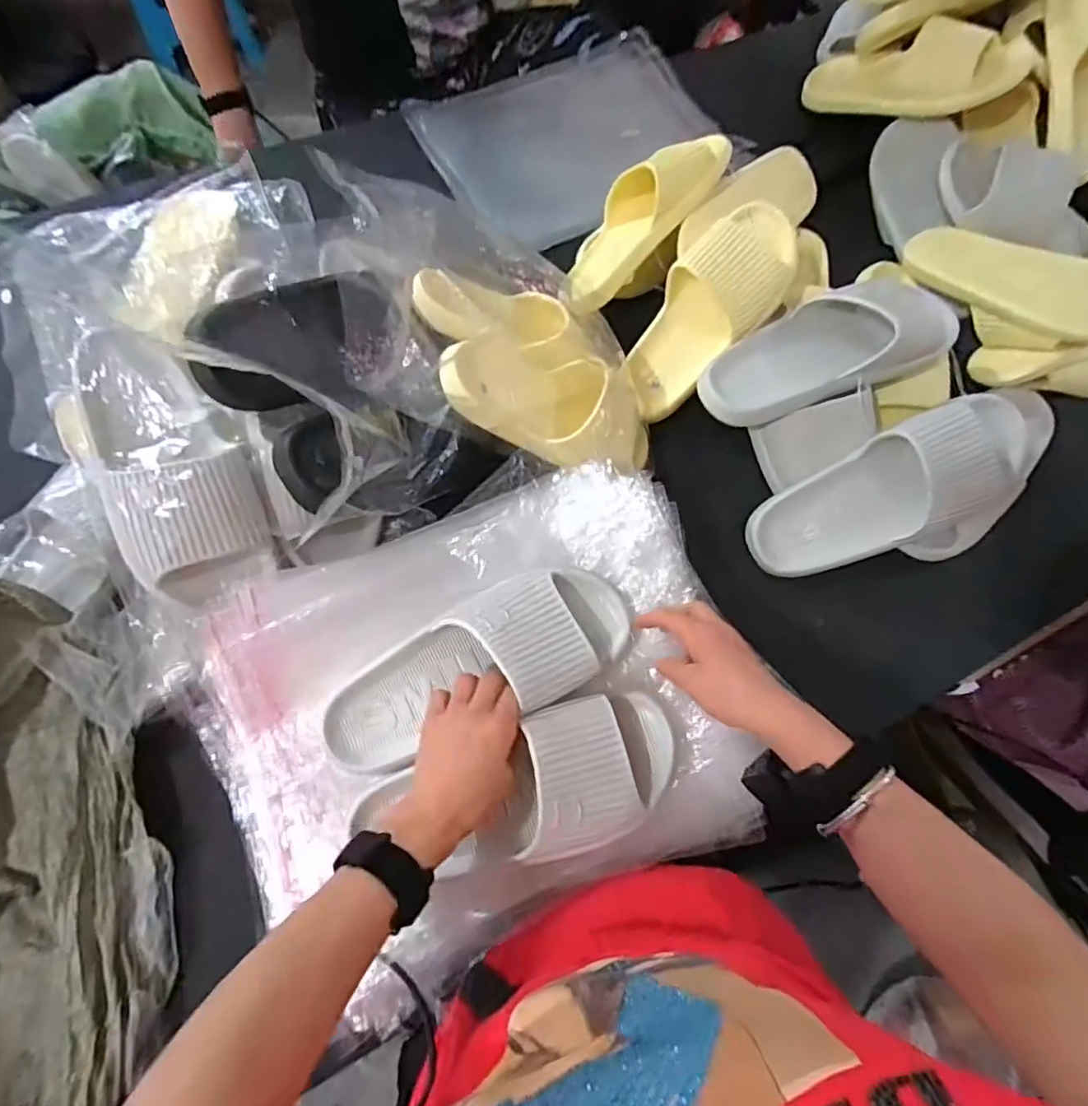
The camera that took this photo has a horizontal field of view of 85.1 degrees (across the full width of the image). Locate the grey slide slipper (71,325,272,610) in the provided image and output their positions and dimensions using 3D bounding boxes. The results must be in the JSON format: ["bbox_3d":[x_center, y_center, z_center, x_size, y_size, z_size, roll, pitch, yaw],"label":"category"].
[{"bbox_3d":[-0.314,-0.074,0.501,0.122,0.070,0.226,-22,95,-11],"label":"grey slide slipper"}]

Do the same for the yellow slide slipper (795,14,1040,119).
[{"bbox_3d":[0.475,-0.634,0.772,0.263,0.072,0.111,17,67,30],"label":"yellow slide slipper"}]

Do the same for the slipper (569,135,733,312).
[{"bbox_3d":[0.104,-0.382,0.665,0.097,0.068,0.243,45,100,13],"label":"slipper"}]

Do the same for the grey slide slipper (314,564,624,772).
[{"bbox_3d":[-0.052,0.089,0.481,0.258,0.071,0.100,-24,72,-6],"label":"grey slide slipper"}]

